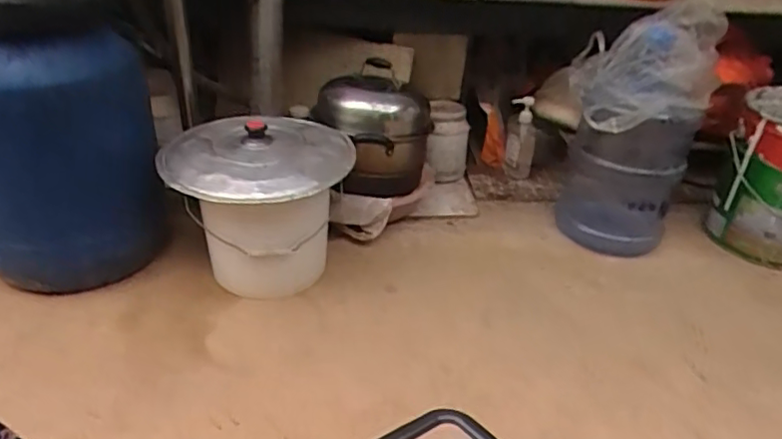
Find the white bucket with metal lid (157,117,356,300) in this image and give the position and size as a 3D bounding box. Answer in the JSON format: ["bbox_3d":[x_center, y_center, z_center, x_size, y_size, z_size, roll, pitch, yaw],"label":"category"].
[{"bbox_3d":[-0.238,-0.032,1.160,0.303,0.261,0.317,2,33,-2],"label":"white bucket with metal lid"}]

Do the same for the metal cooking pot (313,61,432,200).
[{"bbox_3d":[-0.045,-0.202,1.328,0.258,0.259,0.254,1,33,-4],"label":"metal cooking pot"}]

